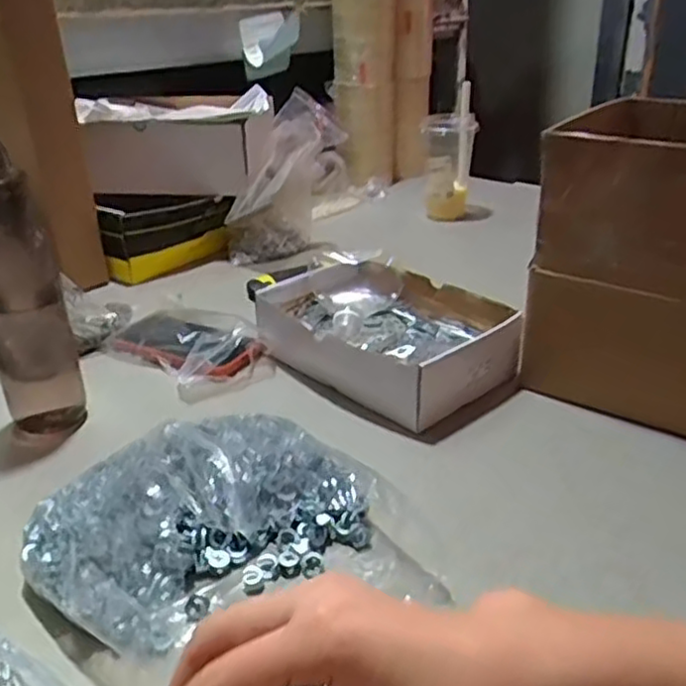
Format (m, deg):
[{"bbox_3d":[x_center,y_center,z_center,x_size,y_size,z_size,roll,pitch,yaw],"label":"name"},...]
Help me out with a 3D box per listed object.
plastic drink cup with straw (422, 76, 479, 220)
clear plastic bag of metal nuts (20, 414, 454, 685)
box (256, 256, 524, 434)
[{"bbox_3d":[0.184,-0.327,1.222,0.089,0.203,0.074,2,27,7],"label":"plastic drink cup with straw"},{"bbox_3d":[-0.083,0.127,0.472,0.231,0.056,0.181,-15,29,-25],"label":"clear plastic bag of metal nuts"},{"bbox_3d":[0.045,-0.012,0.727,0.173,0.066,0.244,-23,34,-37],"label":"box"}]

